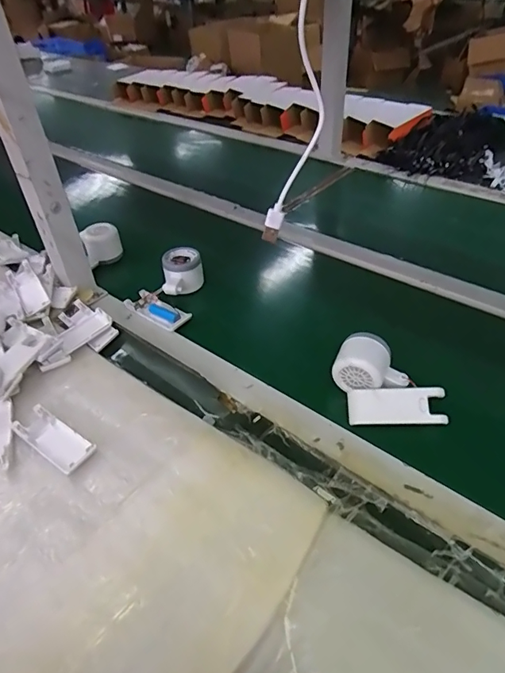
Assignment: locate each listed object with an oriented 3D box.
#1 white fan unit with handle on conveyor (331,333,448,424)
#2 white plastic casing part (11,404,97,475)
[{"bbox_3d":[0.152,0.050,0.527,0.114,0.050,0.093,2,42,3],"label":"white fan unit with handle on conveyor"},{"bbox_3d":[-0.218,0.110,0.506,0.103,0.009,0.040,27,49,27],"label":"white plastic casing part"}]

